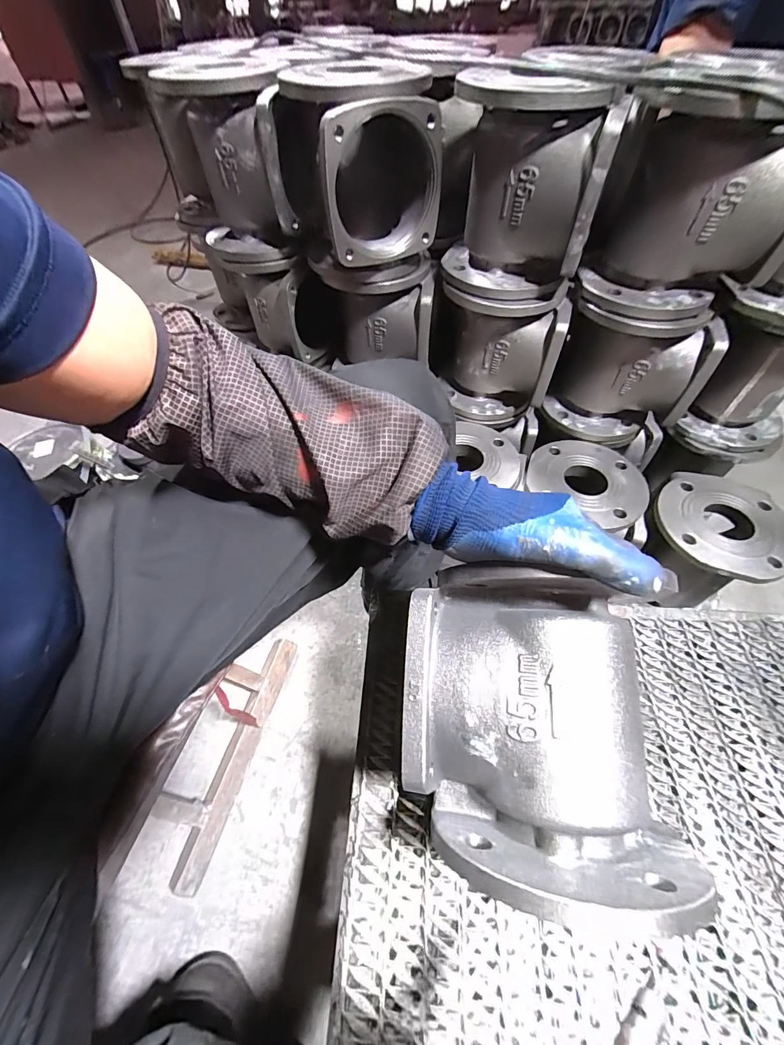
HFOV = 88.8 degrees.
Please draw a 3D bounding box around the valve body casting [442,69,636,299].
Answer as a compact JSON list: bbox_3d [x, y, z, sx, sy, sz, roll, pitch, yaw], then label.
[{"bbox_3d":[0.149,-0.396,0.484,0.153,0.200,0.163,-2,53,0],"label":"valve body casting"}]

